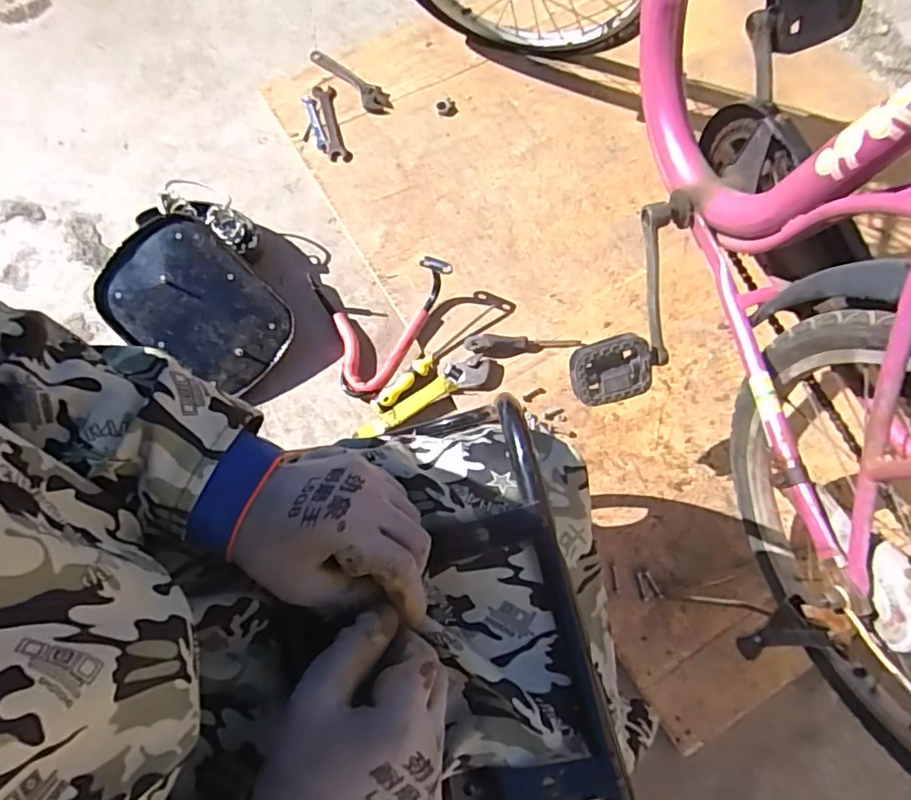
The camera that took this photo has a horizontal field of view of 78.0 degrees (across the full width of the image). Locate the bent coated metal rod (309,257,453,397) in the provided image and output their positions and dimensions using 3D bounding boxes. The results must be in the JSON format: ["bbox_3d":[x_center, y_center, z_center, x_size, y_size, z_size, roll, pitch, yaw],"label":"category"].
[{"bbox_3d":[-0.113,-0.111,0.869,0.223,0.074,0.198,-5,72,0],"label":"bent coated metal rod"}]

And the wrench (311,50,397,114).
[{"bbox_3d":[-0.193,-0.598,1.053,0.048,0.017,0.192,-42,76,-11],"label":"wrench"}]

